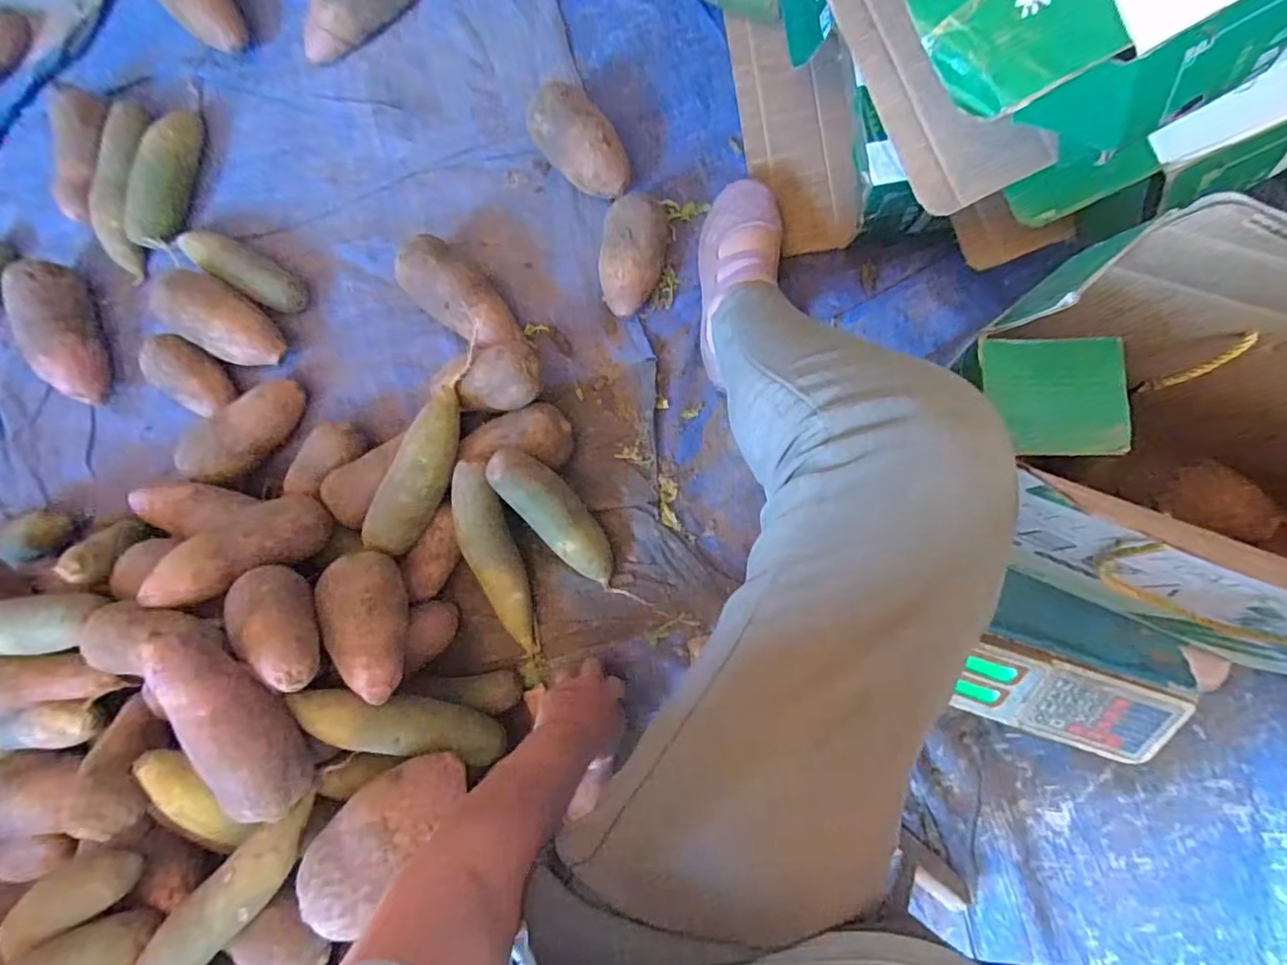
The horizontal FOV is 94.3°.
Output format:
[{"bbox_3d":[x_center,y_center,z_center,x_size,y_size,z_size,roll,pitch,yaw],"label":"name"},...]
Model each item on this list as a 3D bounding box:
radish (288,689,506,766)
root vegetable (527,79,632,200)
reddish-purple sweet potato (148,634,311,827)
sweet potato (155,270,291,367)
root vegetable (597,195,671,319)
[{"bbox_3d":[-0.227,0.236,0.579,0.205,0.044,0.045,24,88,-31],"label":"radish"},{"bbox_3d":[-0.069,-0.388,0.697,0.081,0.077,0.130,-36,82,1],"label":"root vegetable"},{"bbox_3d":[-0.348,0.204,0.505,0.056,0.056,0.184,-28,101,2],"label":"reddish-purple sweet potato"},{"bbox_3d":[-0.502,-0.193,0.705,0.139,0.065,0.073,33,89,6],"label":"sweet potato"},{"bbox_3d":[-0.013,-0.253,0.678,0.071,0.071,0.124,14,86,7],"label":"root vegetable"}]

